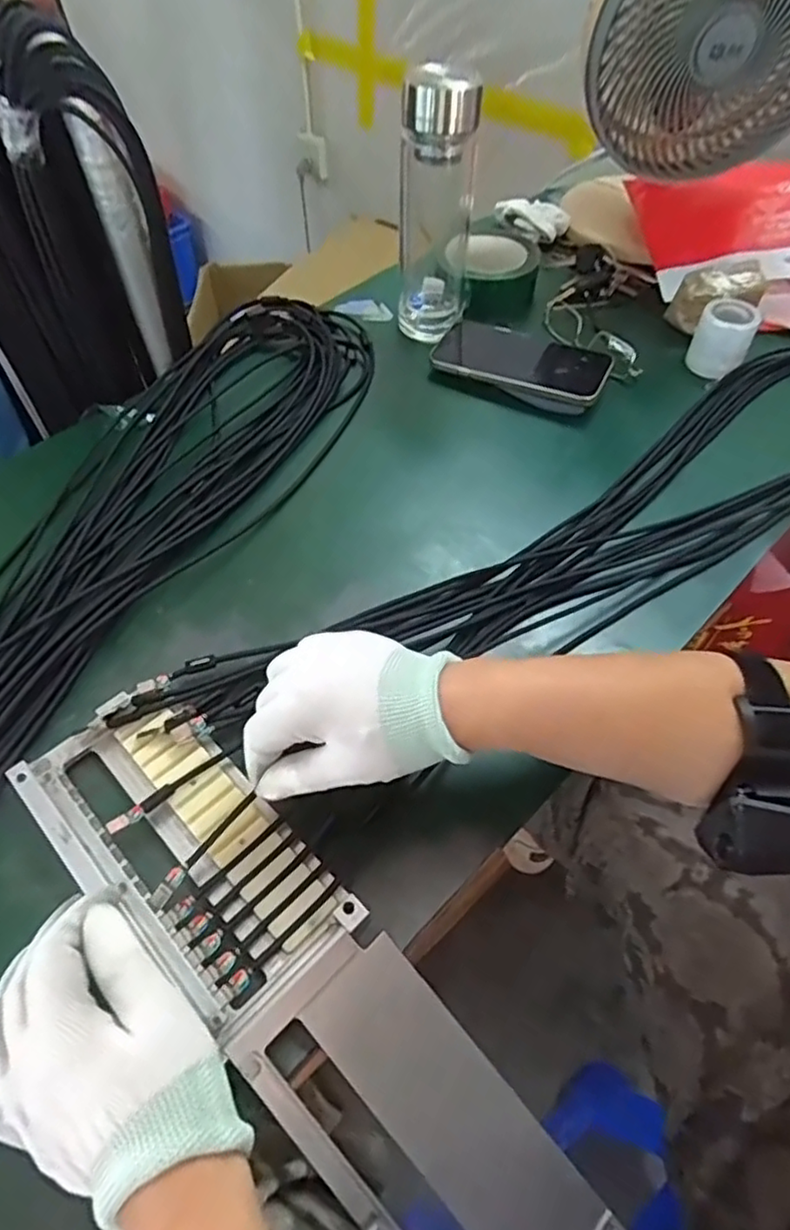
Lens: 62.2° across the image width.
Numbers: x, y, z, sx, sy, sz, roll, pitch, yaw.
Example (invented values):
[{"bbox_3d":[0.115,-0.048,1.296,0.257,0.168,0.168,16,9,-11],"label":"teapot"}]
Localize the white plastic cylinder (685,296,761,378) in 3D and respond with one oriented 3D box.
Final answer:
[{"bbox_3d":[0.311,-0.261,0.623,0.051,0.055,0.052,24,58,17],"label":"white plastic cylinder"}]

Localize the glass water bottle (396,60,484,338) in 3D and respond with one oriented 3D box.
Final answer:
[{"bbox_3d":[0.037,-0.369,0.596,0.066,0.205,0.068,5,54,4],"label":"glass water bottle"}]

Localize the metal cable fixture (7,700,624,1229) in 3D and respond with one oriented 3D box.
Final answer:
[{"bbox_3d":[-0.050,0.190,0.337,0.386,0.045,0.097,42,64,14],"label":"metal cable fixture"}]

